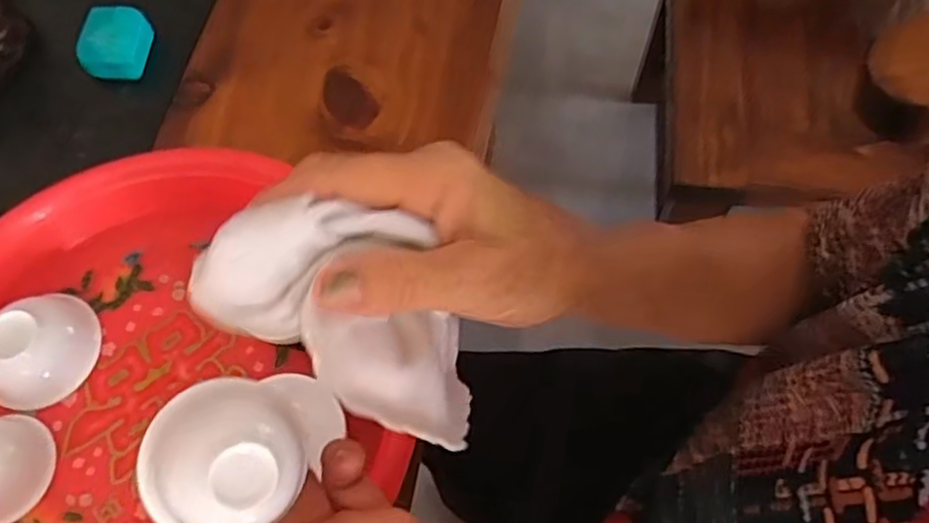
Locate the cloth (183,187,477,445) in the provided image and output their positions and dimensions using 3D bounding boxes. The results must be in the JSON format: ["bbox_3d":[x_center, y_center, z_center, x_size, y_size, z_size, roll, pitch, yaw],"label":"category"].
[{"bbox_3d":[-0.033,0.020,0.248,0.114,0.029,0.061,45,70,-22],"label":"cloth"}]

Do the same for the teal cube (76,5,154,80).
[{"bbox_3d":[-0.220,-0.139,0.447,0.037,0.024,0.048,2,66,4],"label":"teal cube"}]

